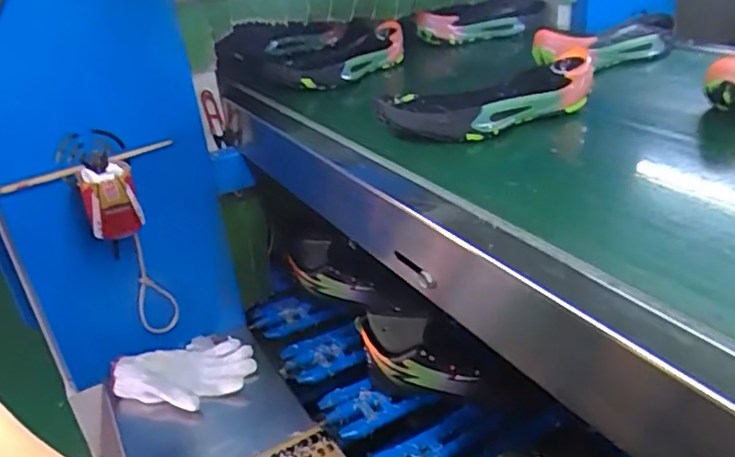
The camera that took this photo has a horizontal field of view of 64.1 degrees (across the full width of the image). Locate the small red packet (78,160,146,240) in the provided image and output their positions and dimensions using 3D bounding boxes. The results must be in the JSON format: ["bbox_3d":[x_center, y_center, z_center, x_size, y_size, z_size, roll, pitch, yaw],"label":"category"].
[{"bbox_3d":[-0.345,-0.038,0.794,0.065,0.088,0.057,-16,30,-17],"label":"small red packet"}]

